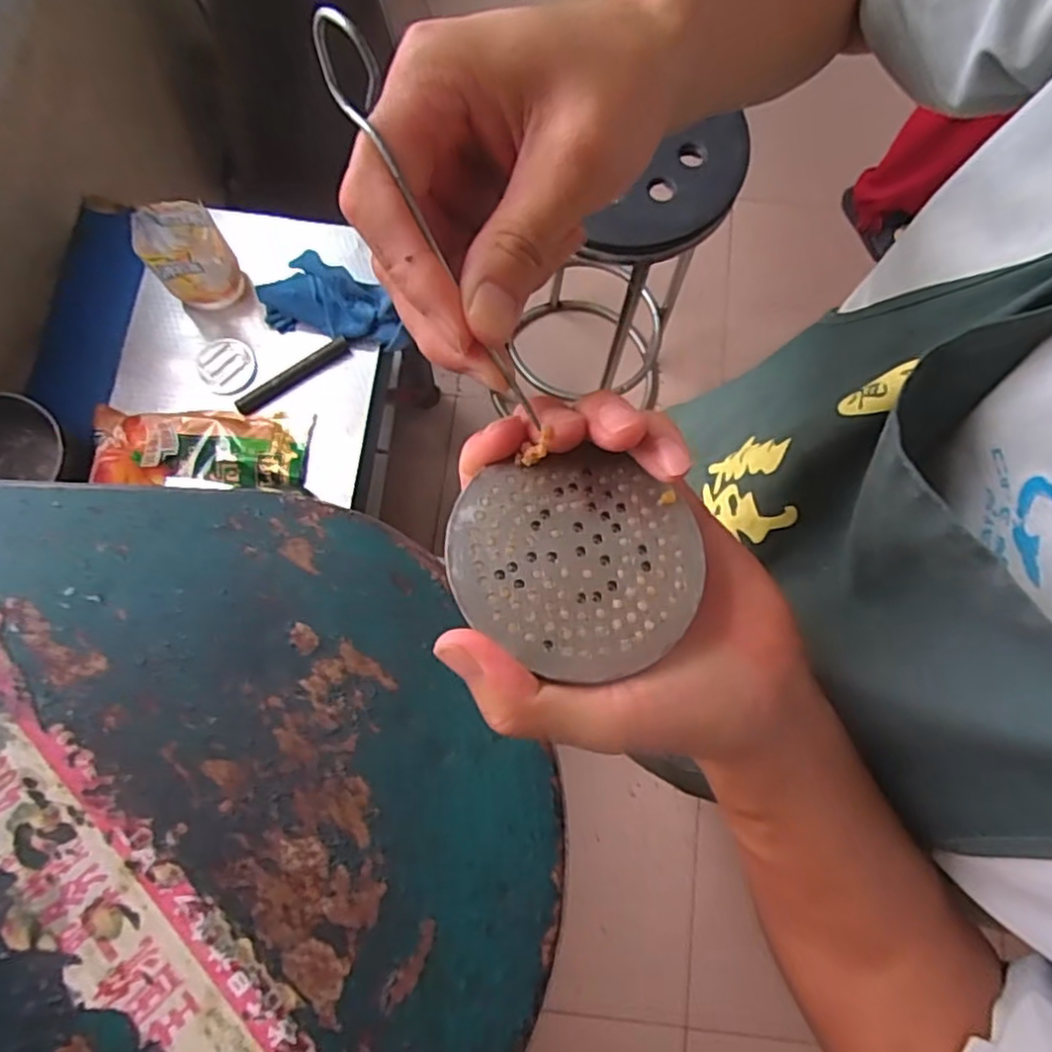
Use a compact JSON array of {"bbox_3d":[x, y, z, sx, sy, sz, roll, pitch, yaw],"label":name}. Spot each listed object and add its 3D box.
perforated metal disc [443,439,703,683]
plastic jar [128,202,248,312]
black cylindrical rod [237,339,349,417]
[{"bbox_3d":[0.017,0.010,0.226,0.080,0.013,0.072,-16,78,-5],"label":"perforated metal disc"},{"bbox_3d":[-0.486,-0.387,1.014,0.108,0.136,0.112,0,77,-2],"label":"plastic jar"},{"bbox_3d":[-0.340,-0.219,1.009,0.180,0.020,0.023,-33,80,-9],"label":"black cylindrical rod"}]

